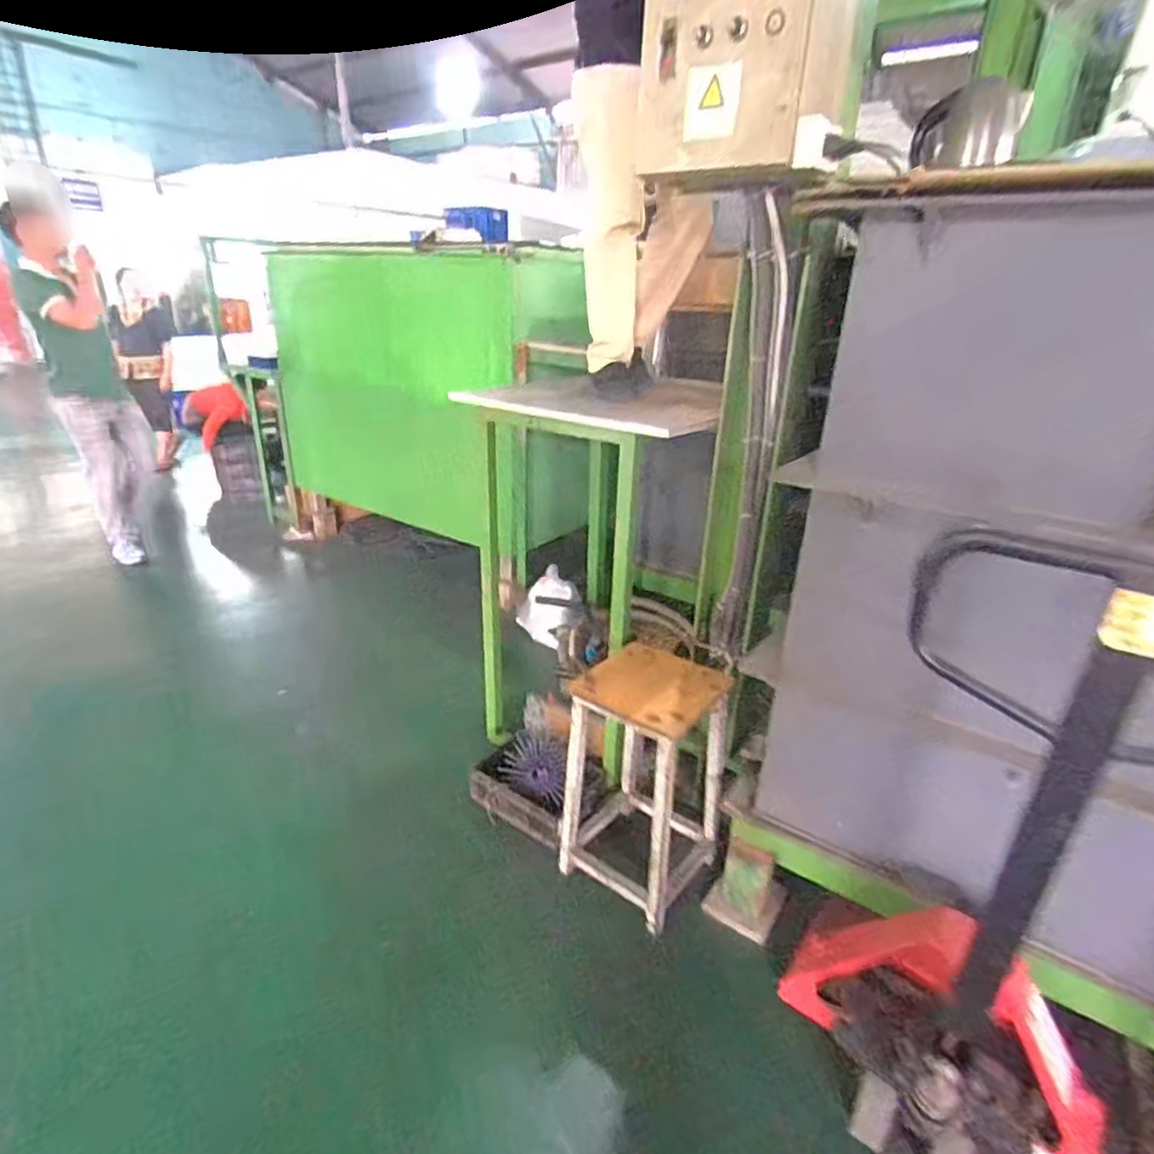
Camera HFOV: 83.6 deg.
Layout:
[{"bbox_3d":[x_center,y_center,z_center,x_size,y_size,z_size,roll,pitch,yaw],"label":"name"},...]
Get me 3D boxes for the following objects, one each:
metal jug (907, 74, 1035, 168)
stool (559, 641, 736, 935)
[{"bbox_3d":[0.755,-0.858,1.235,0.167,0.147,0.167,5,23,4],"label":"metal jug"},{"bbox_3d":[0.184,0.524,1.664,0.343,0.620,0.365,23,30,37],"label":"stool"}]

